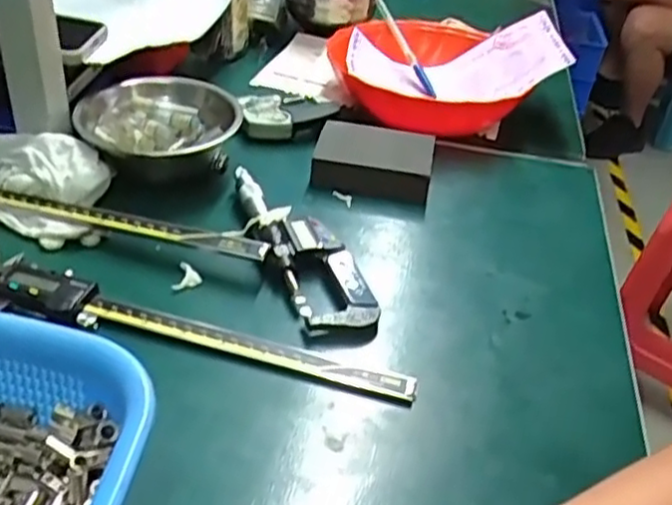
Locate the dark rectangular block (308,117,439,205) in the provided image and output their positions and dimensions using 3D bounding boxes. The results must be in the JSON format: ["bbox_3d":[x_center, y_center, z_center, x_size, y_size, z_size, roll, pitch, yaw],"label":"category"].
[{"bbox_3d":[0.031,-0.078,0.579,0.096,0.032,0.065,7,36,0],"label":"dark rectangular block"}]

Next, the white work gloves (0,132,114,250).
[{"bbox_3d":[-0.218,-0.047,0.498,0.107,0.039,0.121,-11,40,-22],"label":"white work gloves"}]

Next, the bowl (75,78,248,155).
[{"bbox_3d":[-0.138,-0.096,0.558,0.109,0.050,0.119,4,36,-3],"label":"bowl"}]

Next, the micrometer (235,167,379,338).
[{"bbox_3d":[-0.027,-0.008,0.481,0.051,0.026,0.169,-13,41,-25],"label":"micrometer"}]

